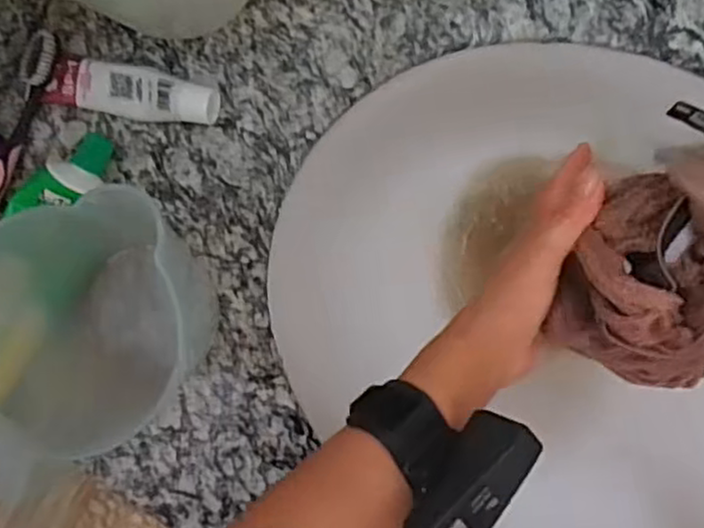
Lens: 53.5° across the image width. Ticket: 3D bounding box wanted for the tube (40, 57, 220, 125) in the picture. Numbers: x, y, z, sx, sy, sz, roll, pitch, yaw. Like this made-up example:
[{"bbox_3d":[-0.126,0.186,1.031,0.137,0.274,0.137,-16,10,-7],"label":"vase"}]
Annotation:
[{"bbox_3d":[-0.127,-0.098,0.399,0.099,0.018,0.028,12,92,5],"label":"tube"}]

